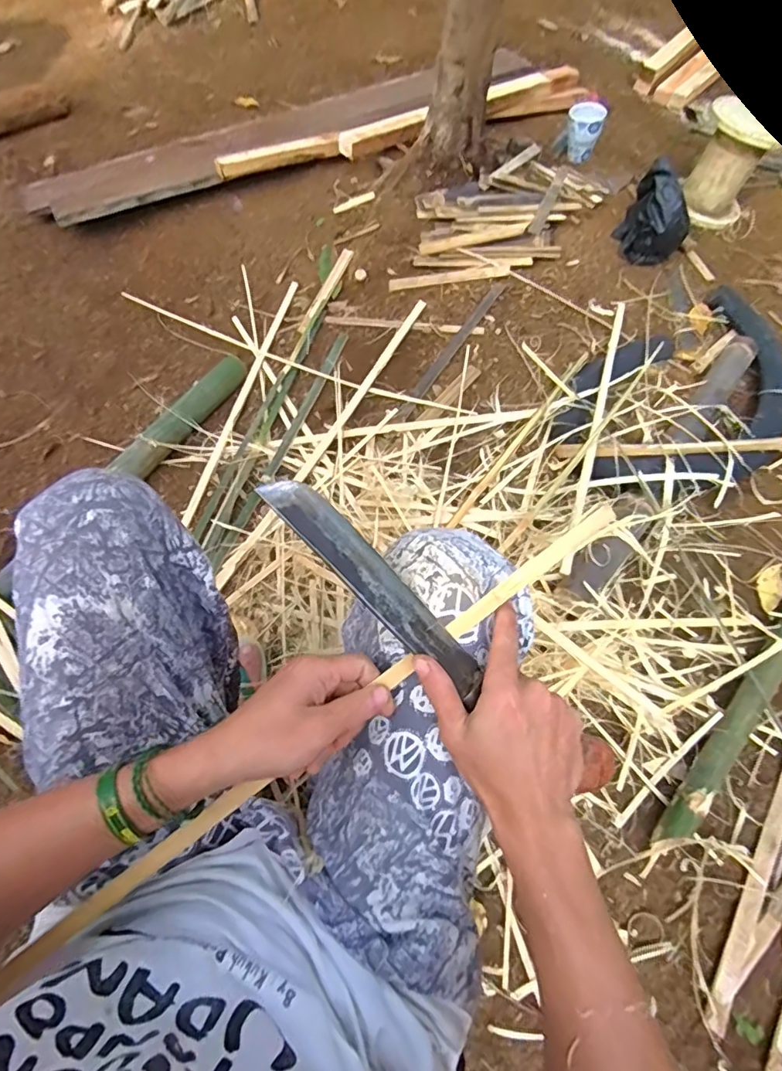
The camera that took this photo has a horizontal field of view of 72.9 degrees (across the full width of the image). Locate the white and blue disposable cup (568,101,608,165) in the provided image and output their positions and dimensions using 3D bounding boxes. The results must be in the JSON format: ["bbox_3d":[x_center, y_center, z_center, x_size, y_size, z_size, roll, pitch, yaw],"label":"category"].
[{"bbox_3d":[0.485,-1.021,1.343,0.087,0.098,0.105,17,63,7],"label":"white and blue disposable cup"}]

